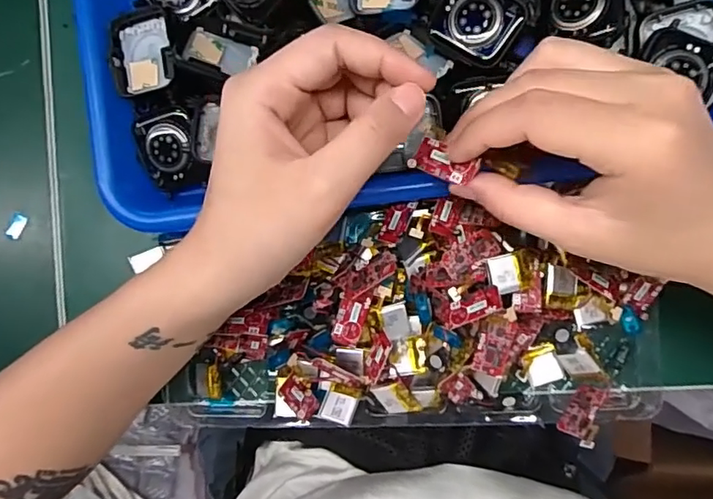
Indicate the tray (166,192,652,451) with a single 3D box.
[{"bbox_3d":[0.029,0.036,0.280,0.244,0.048,0.125,-1,90,5],"label":"tray"}]

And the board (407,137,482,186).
[{"bbox_3d":[0.038,-0.038,0.232,0.029,0.005,0.015,26,92,31],"label":"board"}]

